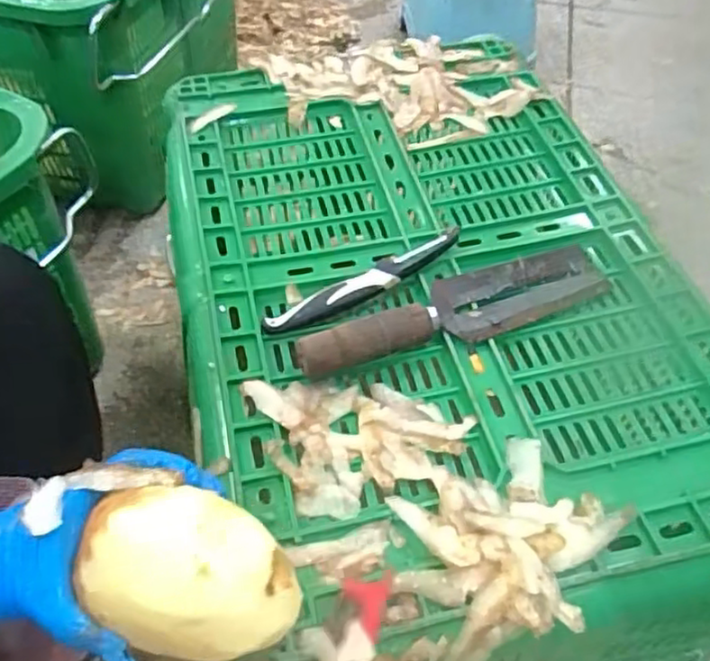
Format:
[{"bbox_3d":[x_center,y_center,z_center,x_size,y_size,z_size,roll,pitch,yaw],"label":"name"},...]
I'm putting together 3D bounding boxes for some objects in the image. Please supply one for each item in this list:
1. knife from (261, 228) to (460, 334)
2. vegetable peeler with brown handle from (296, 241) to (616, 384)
[{"bbox_3d":[0.011,-0.037,0.520,0.173,0.015,0.025,-27,56,-20],"label":"knife"},{"bbox_3d":[0.076,-0.021,0.503,0.252,0.027,0.059,-17,53,-13],"label":"vegetable peeler with brown handle"}]

